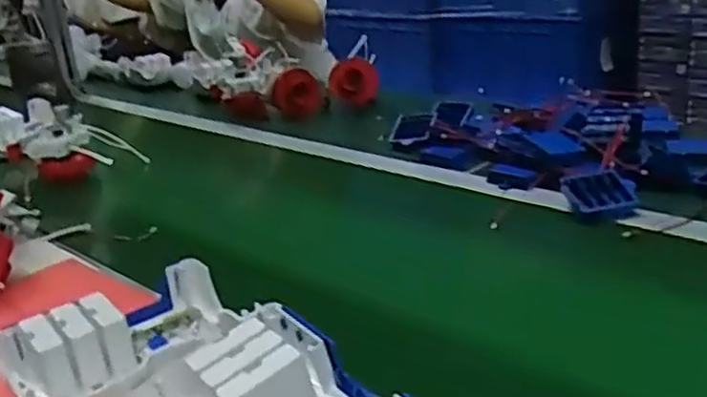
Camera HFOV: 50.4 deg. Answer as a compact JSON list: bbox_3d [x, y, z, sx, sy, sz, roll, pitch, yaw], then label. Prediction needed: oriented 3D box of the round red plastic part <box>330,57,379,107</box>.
[{"bbox_3d":[0.003,-0.209,1.355,0.089,0.081,0.042,-8,22,-5],"label":"round red plastic part"}]

